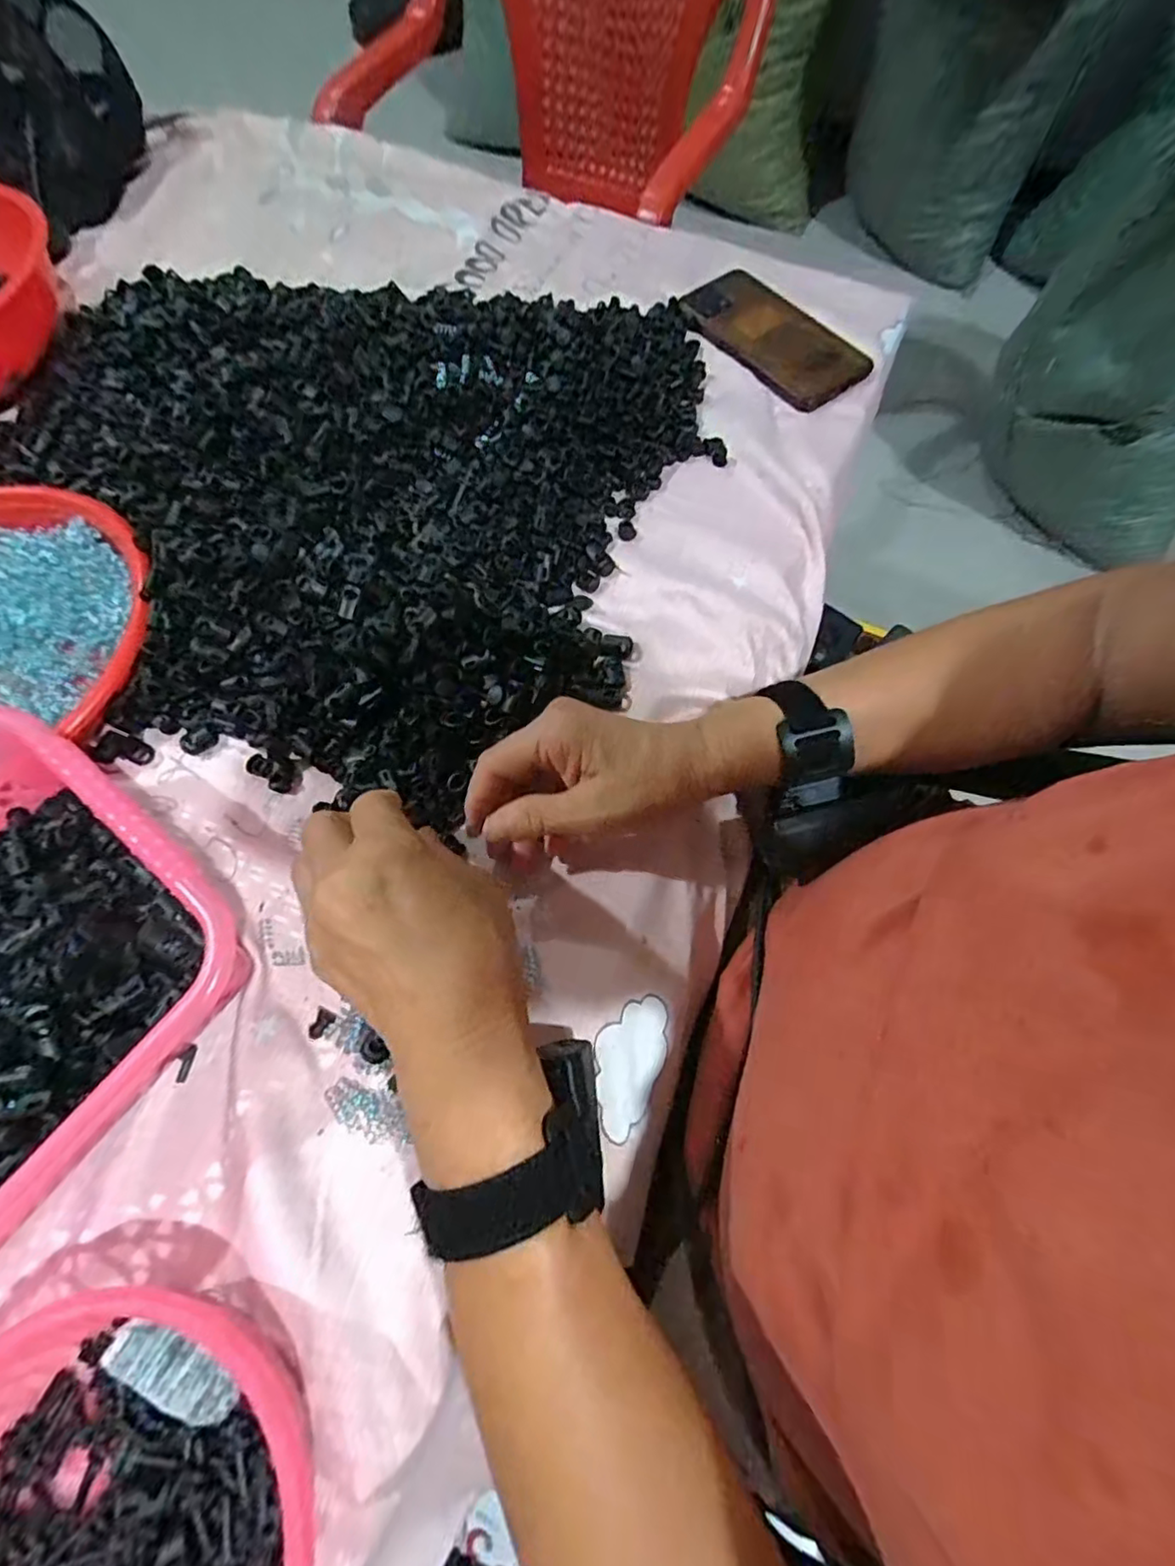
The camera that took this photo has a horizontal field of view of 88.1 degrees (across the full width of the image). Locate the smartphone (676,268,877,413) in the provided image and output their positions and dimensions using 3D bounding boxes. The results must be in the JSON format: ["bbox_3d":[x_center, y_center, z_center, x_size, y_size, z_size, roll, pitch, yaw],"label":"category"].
[{"bbox_3d":[0.152,-0.379,0.505,0.091,0.009,0.164,-35,72,-11],"label":"smartphone"}]

